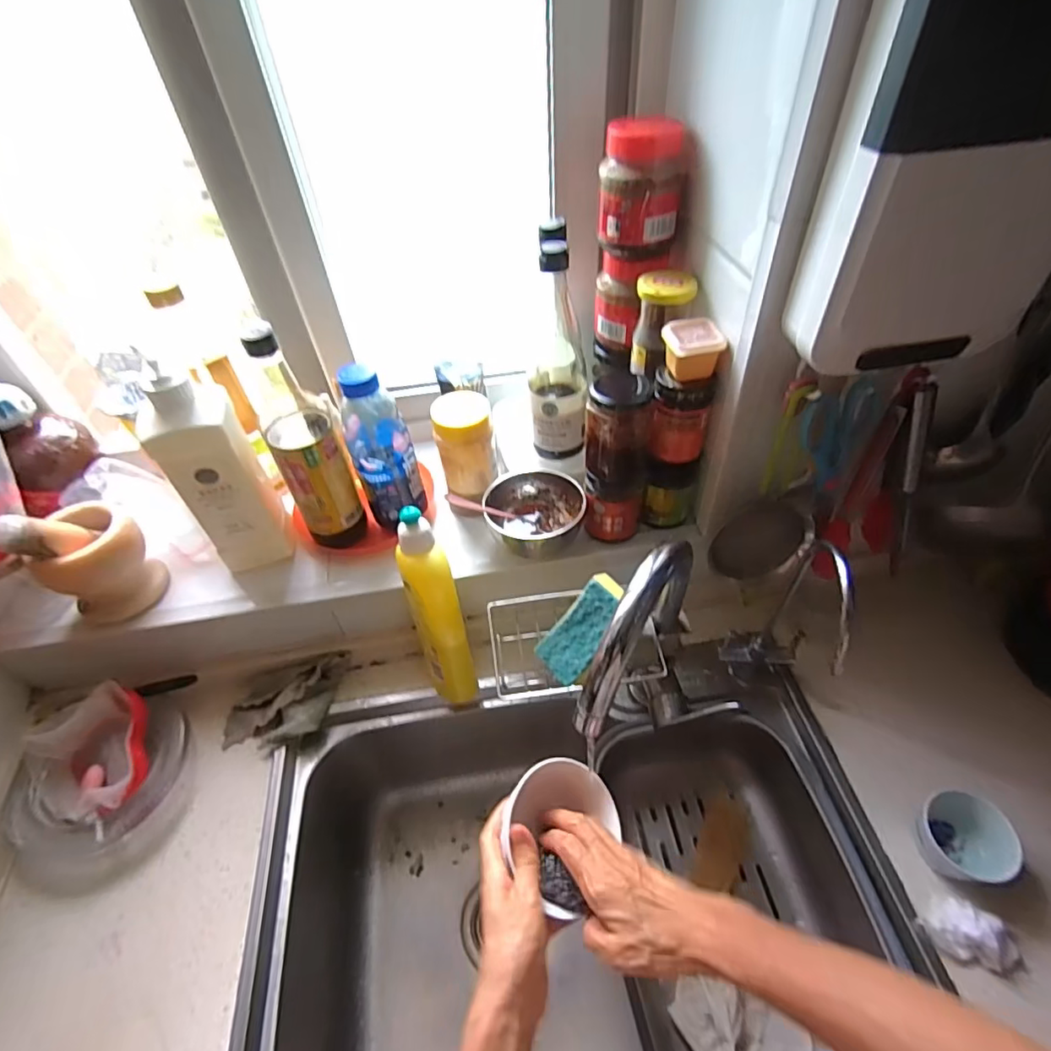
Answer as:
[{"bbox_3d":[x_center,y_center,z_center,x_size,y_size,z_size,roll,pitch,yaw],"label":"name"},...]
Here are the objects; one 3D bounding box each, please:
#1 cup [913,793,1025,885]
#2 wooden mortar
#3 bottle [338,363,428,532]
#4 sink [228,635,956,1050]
[{"bbox_3d":[0.416,0.298,0.531,0.073,0.057,0.072,-2,47,2],"label":"cup"},{"bbox_3d":[-0.478,0.044,0.634,0.089,0.107,0.101,28,55,27],"label":"wooden mortar"},{"bbox_3d":[-0.171,-0.089,0.665,0.074,0.217,0.083,-19,49,-13],"label":"bottle"},{"bbox_3d":[0.047,0.420,0.645,0.621,0.247,0.473,-8,47,-3],"label":"sink"}]

